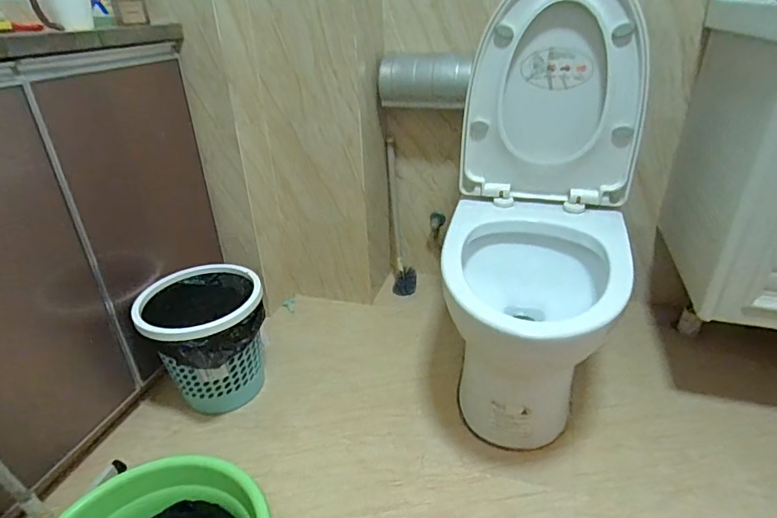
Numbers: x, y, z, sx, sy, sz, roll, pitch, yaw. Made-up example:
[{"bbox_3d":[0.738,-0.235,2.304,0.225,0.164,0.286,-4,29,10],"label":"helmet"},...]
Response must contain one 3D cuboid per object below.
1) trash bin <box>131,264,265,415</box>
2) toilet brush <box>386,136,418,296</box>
[{"bbox_3d":[-0.417,0.201,1.095,0.241,0.281,0.246,-2,29,1],"label":"trash bin"},{"bbox_3d":[0.044,-0.115,1.436,0.077,0.450,0.154,-4,31,-3],"label":"toilet brush"}]

